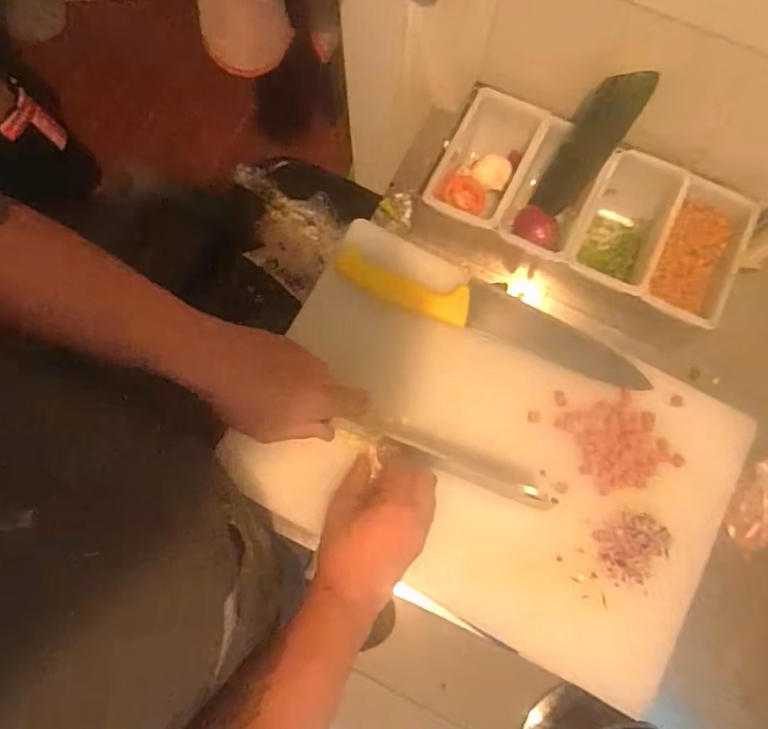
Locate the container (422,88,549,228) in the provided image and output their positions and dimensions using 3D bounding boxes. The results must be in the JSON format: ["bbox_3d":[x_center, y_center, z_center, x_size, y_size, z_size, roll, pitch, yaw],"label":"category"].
[{"bbox_3d":[0.092,-0.192,0.553,0.081,0.063,0.133,25,77,6],"label":"container"}]

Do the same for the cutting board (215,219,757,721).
[{"bbox_3d":[0.095,0.080,0.529,0.429,0.019,0.297,26,77,6],"label":"cutting board"}]

